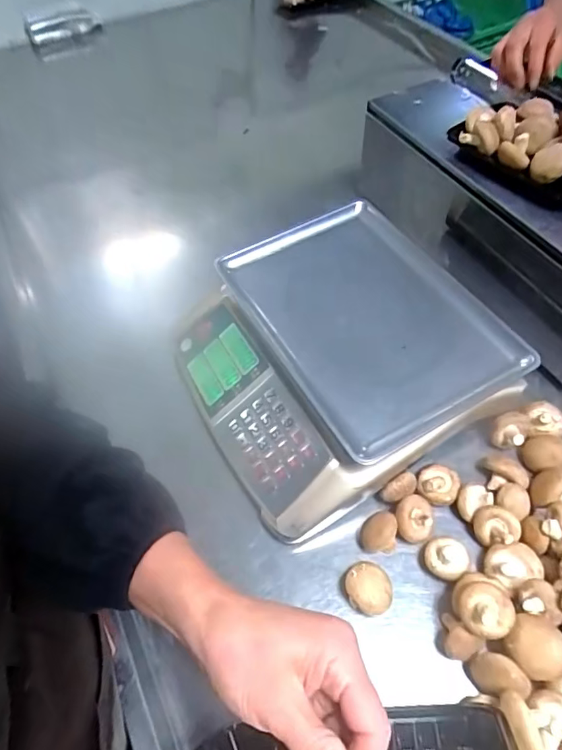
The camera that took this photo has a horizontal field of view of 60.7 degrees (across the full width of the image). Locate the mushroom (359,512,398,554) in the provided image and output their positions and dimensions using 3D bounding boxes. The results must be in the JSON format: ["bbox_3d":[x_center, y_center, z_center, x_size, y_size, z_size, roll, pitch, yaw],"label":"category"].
[{"bbox_3d":[0.104,0.170,0.515,0.036,0.036,0.035,-1,56,2],"label":"mushroom"}]

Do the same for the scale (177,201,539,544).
[{"bbox_3d":[0.058,-0.034,0.589,0.338,0.105,0.345,-27,59,-15],"label":"scale"}]

